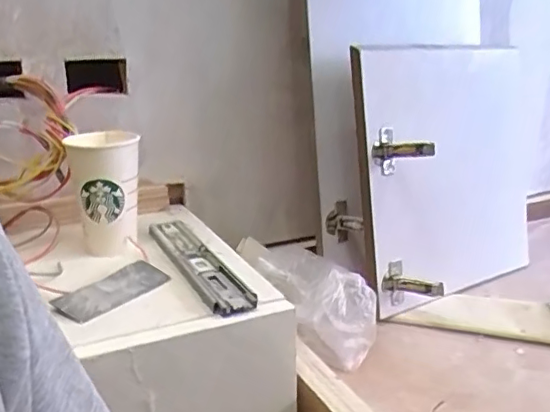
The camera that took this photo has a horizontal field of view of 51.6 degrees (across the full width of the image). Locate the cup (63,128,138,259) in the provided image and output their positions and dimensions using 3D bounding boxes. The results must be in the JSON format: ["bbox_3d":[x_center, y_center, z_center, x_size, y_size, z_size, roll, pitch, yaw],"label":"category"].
[{"bbox_3d":[-0.202,-0.017,0.681,0.075,0.129,0.089,-6,18,-16],"label":"cup"}]

